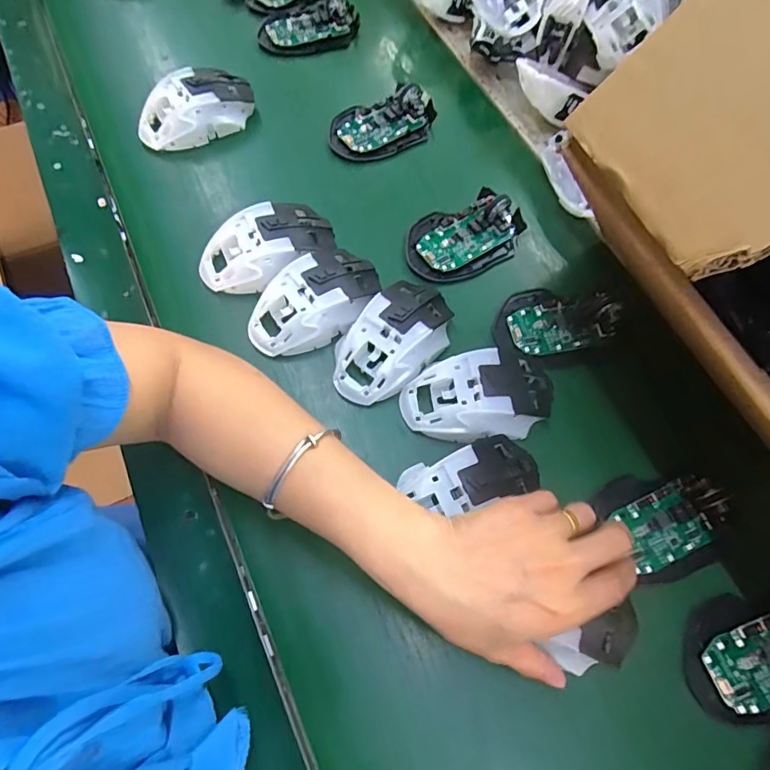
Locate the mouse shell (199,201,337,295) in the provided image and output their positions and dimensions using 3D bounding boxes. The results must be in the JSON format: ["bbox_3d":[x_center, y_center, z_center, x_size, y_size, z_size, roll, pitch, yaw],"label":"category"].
[{"bbox_3d":[-0.100,-0.118,0.426,0.116,0.035,0.067,-32,73,-16],"label":"mouse shell"}]

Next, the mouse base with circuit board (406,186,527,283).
[{"bbox_3d":[0.074,-0.136,0.450,0.112,0.026,0.069,-20,69,-12],"label":"mouse base with circuit board"}]

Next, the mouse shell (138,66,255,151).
[{"bbox_3d":[-0.186,-0.272,0.489,0.116,0.041,0.061,-30,72,-16],"label":"mouse shell"}]

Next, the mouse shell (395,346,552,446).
[{"bbox_3d":[0.072,0.010,0.376,0.112,0.029,0.066,-12,68,-9],"label":"mouse shell"}]

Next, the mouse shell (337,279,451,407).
[{"bbox_3d":[0.008,-0.034,0.391,0.062,0.031,0.107,36,69,11],"label":"mouse shell"}]

